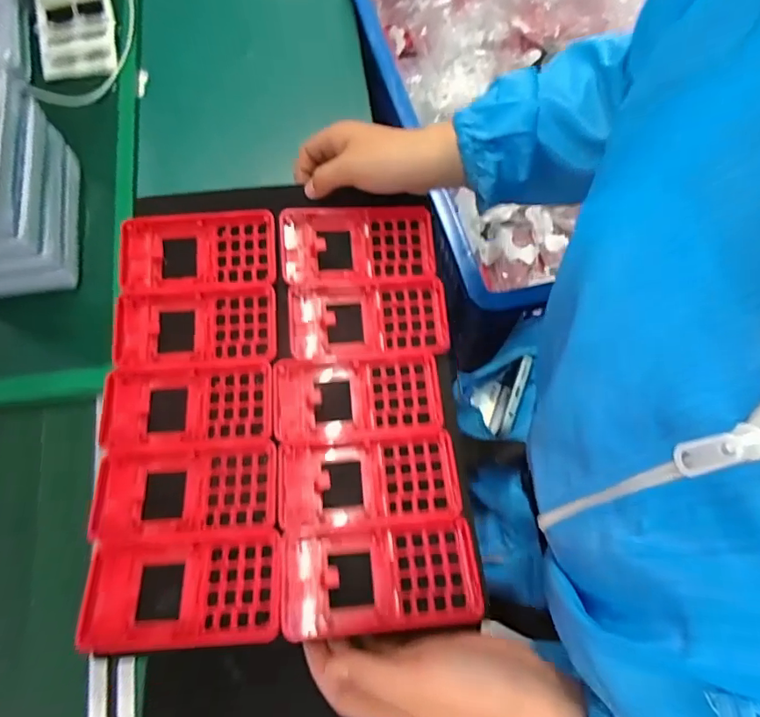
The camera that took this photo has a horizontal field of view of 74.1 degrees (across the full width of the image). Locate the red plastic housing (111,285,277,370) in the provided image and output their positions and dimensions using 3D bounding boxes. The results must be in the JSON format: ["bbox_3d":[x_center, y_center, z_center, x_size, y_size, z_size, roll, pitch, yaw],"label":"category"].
[{"bbox_3d":[-0.146,-0.024,0.395,0.127,0.012,0.062,-3,72,-2],"label":"red plastic housing"}]

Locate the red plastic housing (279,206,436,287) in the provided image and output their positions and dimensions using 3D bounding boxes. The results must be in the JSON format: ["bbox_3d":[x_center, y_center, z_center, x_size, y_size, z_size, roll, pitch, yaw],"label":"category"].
[{"bbox_3d":[-0.018,-0.092,0.413,0.123,0.022,0.064,-4,72,-2],"label":"red plastic housing"}]

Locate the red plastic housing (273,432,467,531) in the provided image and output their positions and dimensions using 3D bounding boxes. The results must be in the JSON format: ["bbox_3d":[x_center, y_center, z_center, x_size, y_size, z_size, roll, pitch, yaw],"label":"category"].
[{"bbox_3d":[-0.009,0.084,0.351,0.123,0.015,0.061,-5,72,-2],"label":"red plastic housing"}]

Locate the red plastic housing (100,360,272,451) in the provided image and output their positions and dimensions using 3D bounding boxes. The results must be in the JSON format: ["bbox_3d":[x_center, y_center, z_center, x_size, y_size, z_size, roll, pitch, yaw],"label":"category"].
[{"bbox_3d":[-0.144,0.035,0.377,0.123,0.016,0.062,-3,72,-2],"label":"red plastic housing"}]

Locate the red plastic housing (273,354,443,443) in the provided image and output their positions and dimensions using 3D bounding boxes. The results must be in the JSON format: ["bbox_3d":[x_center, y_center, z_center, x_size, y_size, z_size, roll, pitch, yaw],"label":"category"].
[{"bbox_3d":[-0.018,0.030,0.382,0.125,0.017,0.063,-3,72,-2],"label":"red plastic housing"}]

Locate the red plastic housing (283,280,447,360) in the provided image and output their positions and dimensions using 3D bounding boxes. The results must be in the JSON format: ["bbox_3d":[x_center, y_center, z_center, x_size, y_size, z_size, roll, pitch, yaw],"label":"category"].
[{"bbox_3d":[-0.009,-0.032,0.401,0.125,0.013,0.062,-3,72,-2],"label":"red plastic housing"}]

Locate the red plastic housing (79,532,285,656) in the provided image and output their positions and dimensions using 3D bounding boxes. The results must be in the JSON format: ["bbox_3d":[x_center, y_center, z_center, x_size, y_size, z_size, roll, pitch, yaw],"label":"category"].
[{"bbox_3d":[-0.126,0.148,0.320,0.125,0.011,0.064,-4,57,1],"label":"red plastic housing"}]

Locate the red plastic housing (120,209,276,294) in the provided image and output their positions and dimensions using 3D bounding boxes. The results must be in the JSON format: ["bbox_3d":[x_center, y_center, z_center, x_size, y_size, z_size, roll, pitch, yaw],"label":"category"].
[{"bbox_3d":[-0.147,-0.086,0.408,0.122,0.019,0.063,-3,72,-2],"label":"red plastic housing"}]

